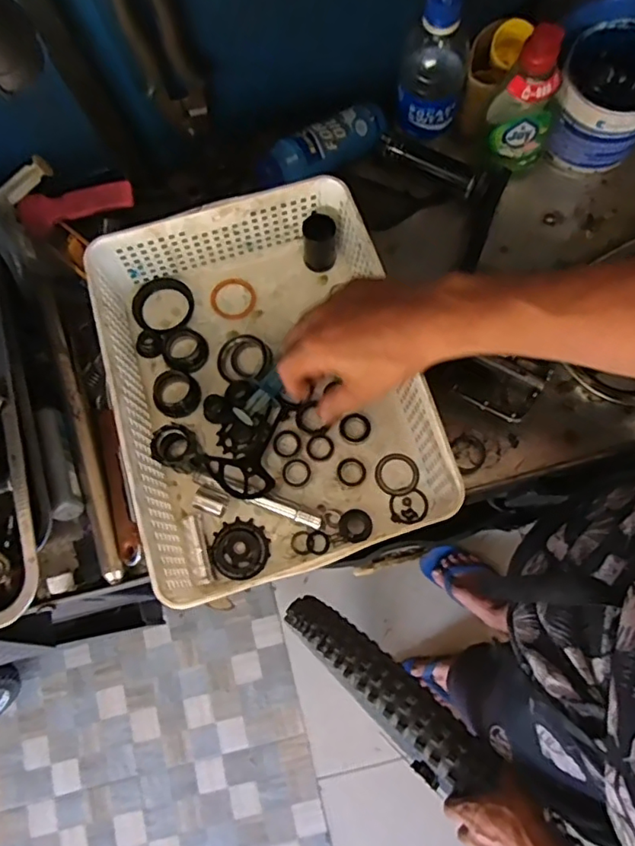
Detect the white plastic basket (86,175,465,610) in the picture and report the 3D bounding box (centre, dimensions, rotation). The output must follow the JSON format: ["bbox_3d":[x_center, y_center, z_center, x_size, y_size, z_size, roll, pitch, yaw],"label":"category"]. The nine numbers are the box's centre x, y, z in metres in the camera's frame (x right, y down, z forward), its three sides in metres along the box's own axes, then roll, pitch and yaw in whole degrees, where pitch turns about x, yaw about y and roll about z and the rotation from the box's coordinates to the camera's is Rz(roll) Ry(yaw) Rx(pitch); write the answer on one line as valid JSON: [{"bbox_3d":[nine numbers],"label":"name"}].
[{"bbox_3d":[-0.046,-0.036,0.505,0.245,0.080,0.327,-16,74,-3],"label":"white plastic basket"}]

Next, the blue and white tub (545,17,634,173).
[{"bbox_3d":[0.286,-0.313,0.557,0.102,0.097,0.099,18,79,10],"label":"blue and white tub"}]

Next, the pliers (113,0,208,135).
[{"bbox_3d":[-0.131,-0.317,0.475,0.049,0.176,0.016,-22,75,0],"label":"pliers"}]

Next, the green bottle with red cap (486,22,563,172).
[{"bbox_3d":[0.196,-0.294,0.522,0.064,0.147,0.036,4,74,3],"label":"green bottle with red cap"}]

